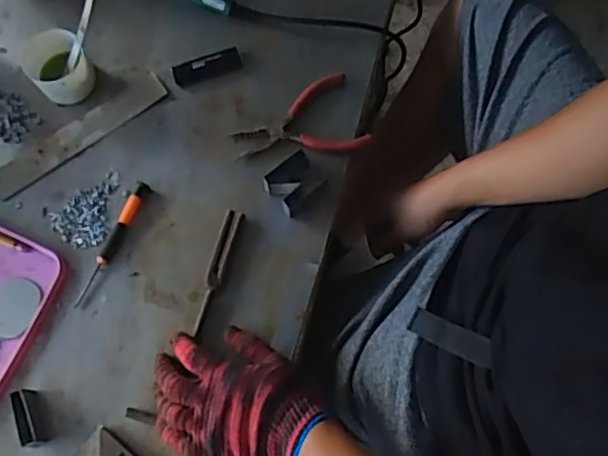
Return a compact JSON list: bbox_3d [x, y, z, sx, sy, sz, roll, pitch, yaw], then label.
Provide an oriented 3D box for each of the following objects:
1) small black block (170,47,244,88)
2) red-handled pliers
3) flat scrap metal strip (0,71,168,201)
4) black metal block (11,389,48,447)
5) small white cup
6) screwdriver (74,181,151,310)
[{"bbox_3d":[-0.112,-0.186,0.738,0.079,0.011,0.028,-20,74,-7],"label":"small black block"},{"bbox_3d":[-0.008,-0.115,0.708,0.144,0.012,0.091,-18,74,-6],"label":"red-handled pliers"},{"bbox_3d":[-0.252,-0.106,0.710,0.214,0.010,0.040,-35,76,-11],"label":"flat scrap metal strip"},{"bbox_3d":[-0.266,0.182,0.609,0.017,0.026,0.055,-17,74,-6],"label":"black metal block"},{"bbox_3d":[-0.274,-0.180,0.711,0.066,0.053,0.077,-41,77,-12],"label":"small white cup"},{"bbox_3d":[-0.202,0.014,0.668,0.014,0.018,0.143,24,74,7],"label":"screwdriver"}]

